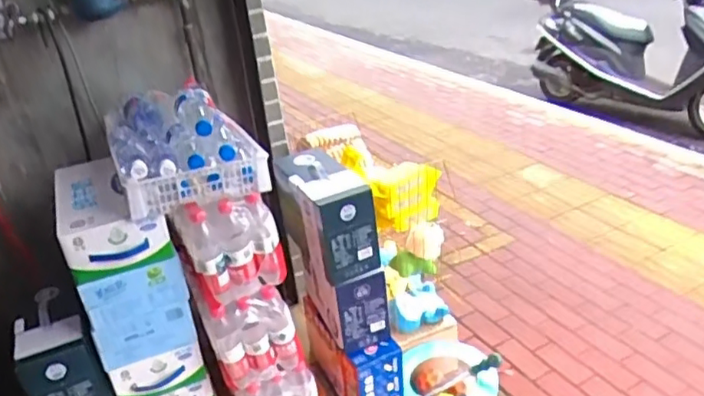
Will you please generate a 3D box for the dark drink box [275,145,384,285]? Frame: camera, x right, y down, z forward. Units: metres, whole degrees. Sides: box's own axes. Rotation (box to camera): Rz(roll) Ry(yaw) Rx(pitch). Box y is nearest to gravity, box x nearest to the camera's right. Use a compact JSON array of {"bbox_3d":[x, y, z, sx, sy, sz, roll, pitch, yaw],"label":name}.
[{"bbox_3d":[-0.073,0.030,1.457,0.139,0.225,0.309,-22,31,-26],"label":"dark drink box"}]

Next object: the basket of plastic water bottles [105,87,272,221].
[{"bbox_3d":[-0.372,-0.135,1.319,0.279,0.165,0.372,-17,29,-18],"label":"basket of plastic water bottles"}]

